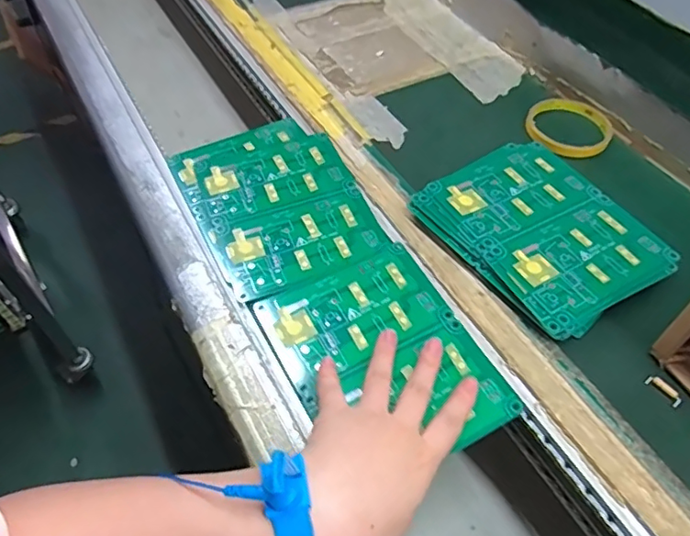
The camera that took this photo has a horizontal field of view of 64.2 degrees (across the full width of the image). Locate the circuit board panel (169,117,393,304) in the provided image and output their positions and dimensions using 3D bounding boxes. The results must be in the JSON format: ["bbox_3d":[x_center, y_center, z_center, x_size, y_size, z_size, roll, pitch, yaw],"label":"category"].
[{"bbox_3d":[-0.061,-0.064,0.502,0.143,0.005,0.193,-23,58,-16],"label":"circuit board panel"}]

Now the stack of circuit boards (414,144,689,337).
[{"bbox_3d":[0.166,-0.032,0.468,0.147,0.021,0.176,-30,58,-21],"label":"stack of circuit boards"}]

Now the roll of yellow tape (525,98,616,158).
[{"bbox_3d":[0.229,-0.146,0.568,0.086,0.009,0.087,0,52,0],"label":"roll of yellow tape"}]

